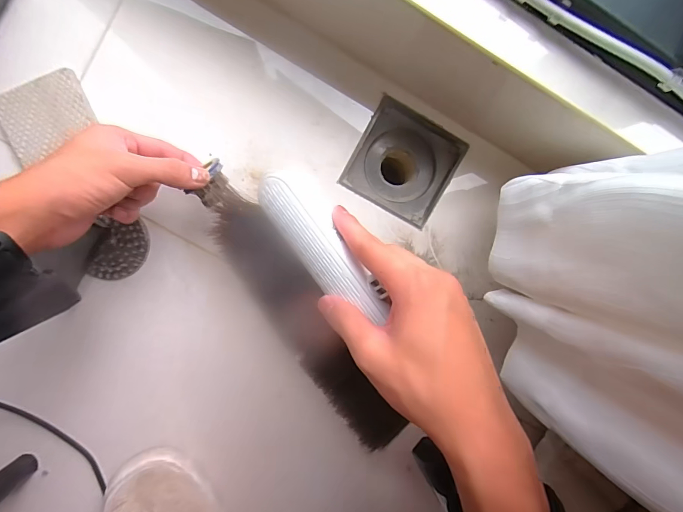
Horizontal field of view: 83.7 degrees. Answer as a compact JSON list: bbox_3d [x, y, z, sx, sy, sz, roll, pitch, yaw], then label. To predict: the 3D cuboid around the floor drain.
[{"bbox_3d":[0.067,-0.095,0.406,0.109,0.033,0.101,28,93,-6],"label":"floor drain"}]

